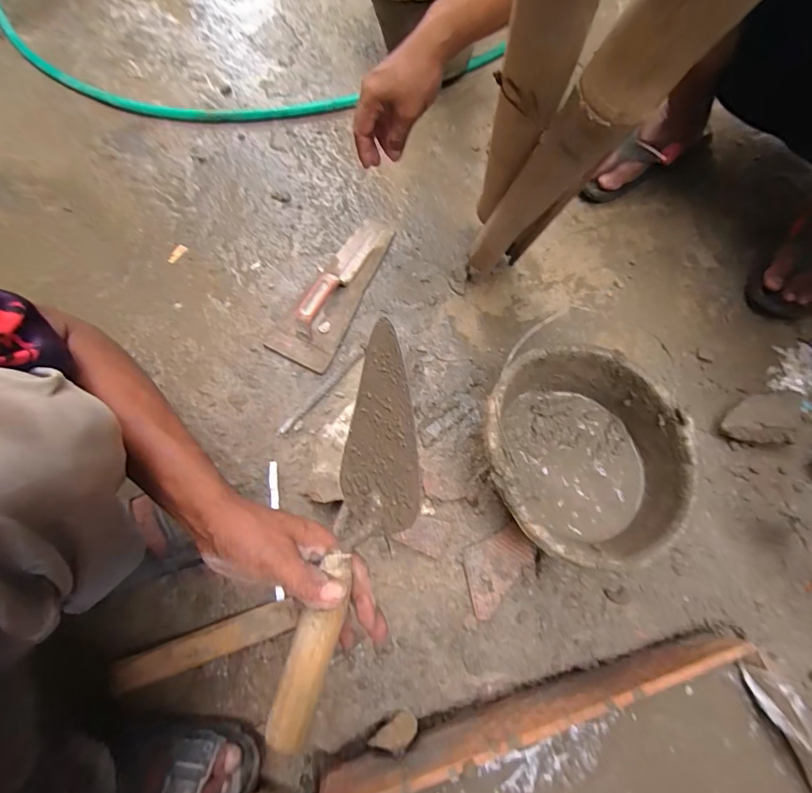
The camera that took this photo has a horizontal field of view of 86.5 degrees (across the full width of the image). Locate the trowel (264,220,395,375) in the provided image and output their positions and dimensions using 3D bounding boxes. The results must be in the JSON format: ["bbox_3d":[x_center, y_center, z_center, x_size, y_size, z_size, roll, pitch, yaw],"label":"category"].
[{"bbox_3d":[-0.114,-0.186,0.682,0.110,0.046,0.287,23,70,8],"label":"trowel"}]

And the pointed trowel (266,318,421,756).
[{"bbox_3d":[-0.032,0.099,0.320,0.066,0.064,0.284,15,83,5],"label":"pointed trowel"}]

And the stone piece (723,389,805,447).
[{"bbox_3d":[0.490,0.029,0.608,0.093,0.046,0.076,4,69,1],"label":"stone piece"}]

